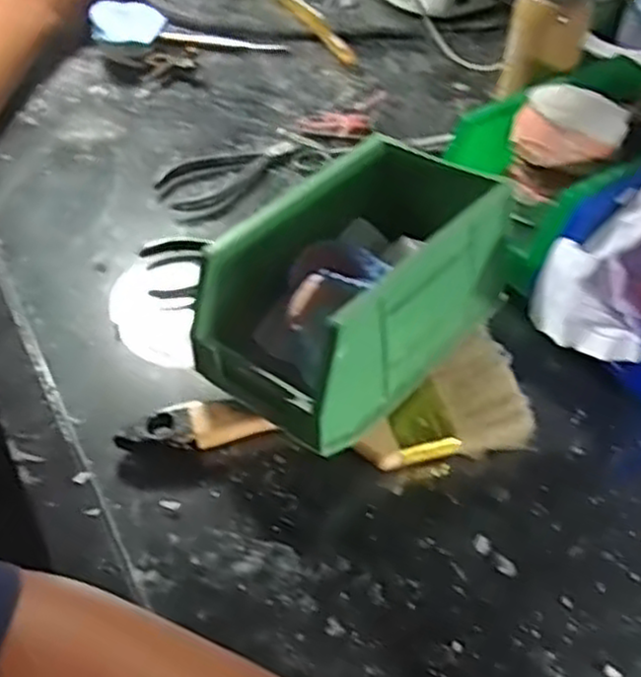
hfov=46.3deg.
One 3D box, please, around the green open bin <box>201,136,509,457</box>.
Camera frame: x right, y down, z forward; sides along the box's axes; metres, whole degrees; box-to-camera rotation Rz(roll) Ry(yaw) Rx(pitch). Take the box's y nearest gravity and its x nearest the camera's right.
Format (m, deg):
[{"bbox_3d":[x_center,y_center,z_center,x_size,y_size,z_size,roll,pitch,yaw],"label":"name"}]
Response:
[{"bbox_3d":[0.020,-0.030,0.416,0.105,0.083,0.164,34,57,25],"label":"green open bin"}]

